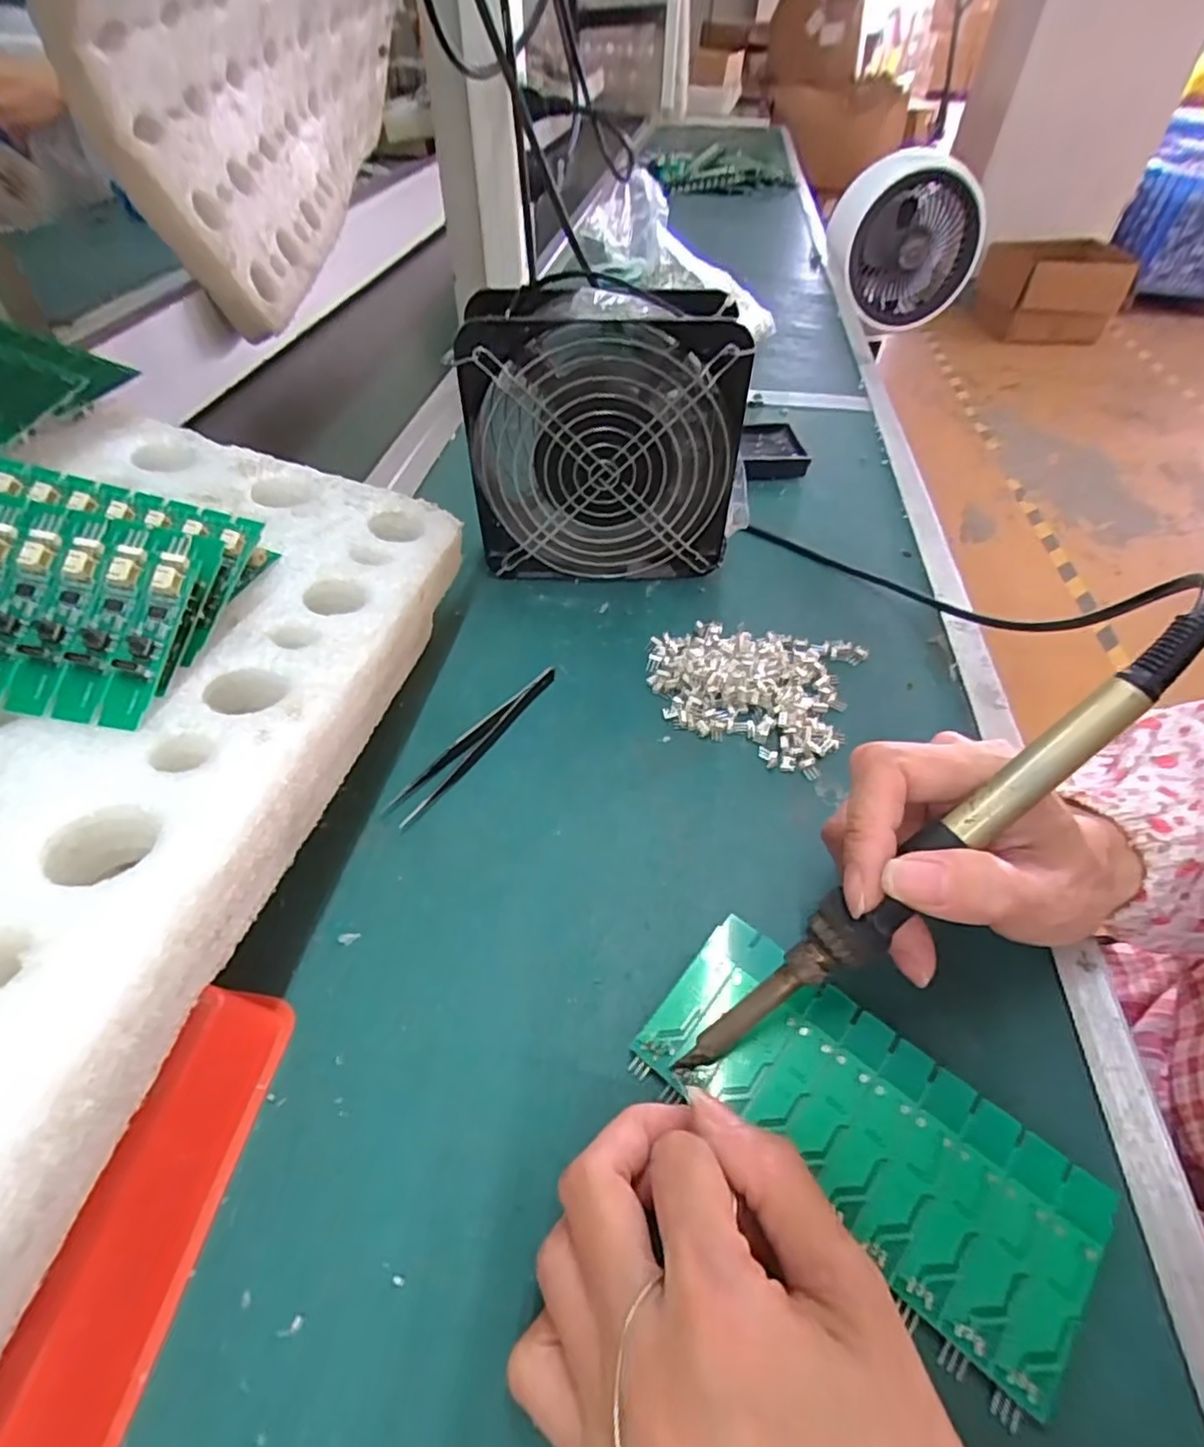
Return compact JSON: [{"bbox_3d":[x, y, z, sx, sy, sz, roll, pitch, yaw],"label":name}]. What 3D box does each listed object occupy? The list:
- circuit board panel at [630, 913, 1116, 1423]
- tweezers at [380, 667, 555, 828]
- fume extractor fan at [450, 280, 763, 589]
[{"bbox_3d":[0.083,0.129,0.212,0.138,0.008,0.060,34,56,27],"label":"circuit board panel"},{"bbox_3d":[-0.059,0.009,0.321,0.015,0.010,0.112,32,56,24],"label":"tweezers"},{"bbox_3d":[0.005,-0.164,0.378,0.155,0.152,0.057,2,49,0],"label":"fume extractor fan"}]

